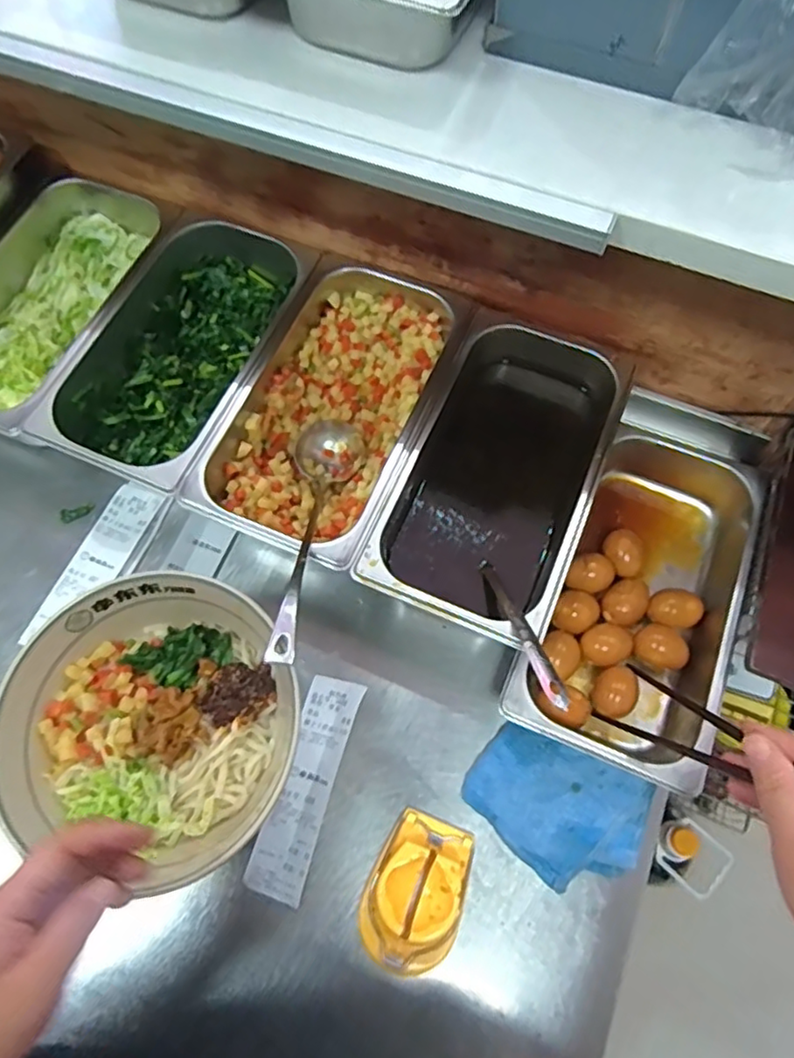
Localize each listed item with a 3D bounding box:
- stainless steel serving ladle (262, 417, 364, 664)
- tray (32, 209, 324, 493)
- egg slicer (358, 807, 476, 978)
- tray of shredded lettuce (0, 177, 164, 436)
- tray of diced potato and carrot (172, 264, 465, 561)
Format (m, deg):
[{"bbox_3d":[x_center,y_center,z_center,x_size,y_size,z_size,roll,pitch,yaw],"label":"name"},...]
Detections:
[{"bbox_3d":[-0.081,-0.009,0.574,0.072,0.056,0.306,4,39,3],"label":"stainless steel serving ladle"},{"bbox_3d":[-0.215,-0.188,0.675,0.170,0.090,0.323,21,67,11],"label":"tray"},{"bbox_3d":[0.016,0.300,0.514,0.078,0.037,0.117,20,67,10],"label":"egg slicer"},{"bbox_3d":[-0.375,-0.242,0.713,0.168,0.104,0.335,20,67,10],"label":"tray of shredded lettuce"},{"bbox_3d":[-0.059,-0.120,0.647,0.174,0.081,0.326,21,67,11],"label":"tray of diced potato and carrot"}]

